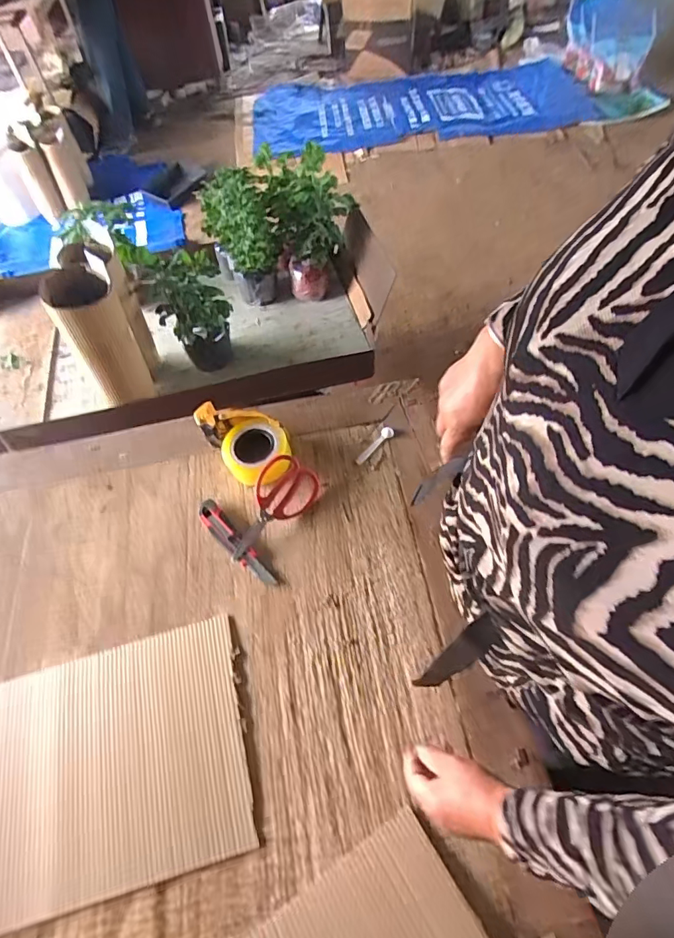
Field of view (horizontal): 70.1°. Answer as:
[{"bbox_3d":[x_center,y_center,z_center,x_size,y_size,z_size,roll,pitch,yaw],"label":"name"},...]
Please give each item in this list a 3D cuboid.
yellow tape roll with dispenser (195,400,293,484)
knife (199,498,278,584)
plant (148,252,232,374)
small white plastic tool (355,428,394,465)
[{"bbox_3d":[-0.161,-0.054,0.866,0.118,0.069,0.182,-33,60,-16],"label":"yellow tape roll with dispenser"},{"bbox_3d":[-0.167,0.121,0.782,0.035,0.016,0.188,-38,62,-19],"label":"knife"},{"bbox_3d":[-0.351,-0.387,1.196,0.168,0.285,0.130,-17,57,-7],"label":"plant"},{"bbox_3d":[0.071,-0.041,0.871,0.023,0.014,0.094,33,66,21],"label":"small white plastic tool"}]

